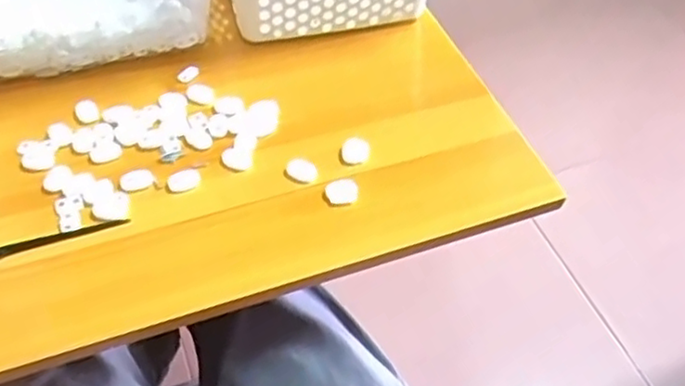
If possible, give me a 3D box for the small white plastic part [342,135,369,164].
[{"bbox_3d":[0.010,-0.034,0.532,0.021,0.012,0.018,6,51,2],"label":"small white plastic part"}]

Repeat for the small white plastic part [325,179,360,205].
[{"bbox_3d":[-0.001,-0.001,0.501,0.024,0.014,0.013,-4,51,-6],"label":"small white plastic part"}]

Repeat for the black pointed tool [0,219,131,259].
[{"bbox_3d":[-0.205,0.032,0.473,0.103,0.010,0.007,-19,54,-17],"label":"black pointed tool"}]

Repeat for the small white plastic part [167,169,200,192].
[{"bbox_3d":[-0.119,-0.010,0.508,0.024,0.006,0.016,-24,56,-21],"label":"small white plastic part"}]

